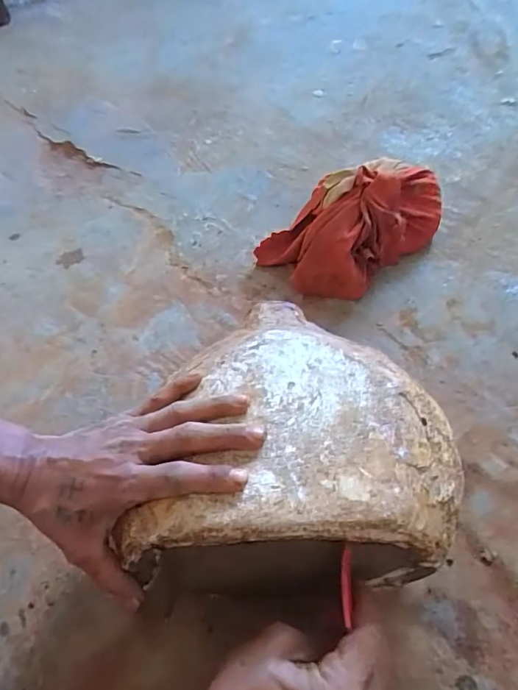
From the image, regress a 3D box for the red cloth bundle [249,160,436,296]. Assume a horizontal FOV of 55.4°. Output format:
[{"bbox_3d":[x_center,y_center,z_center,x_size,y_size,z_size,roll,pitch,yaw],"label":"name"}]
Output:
[{"bbox_3d":[0.124,-0.170,0.649,0.232,0.095,0.160,-33,55,-20],"label":"red cloth bundle"}]

